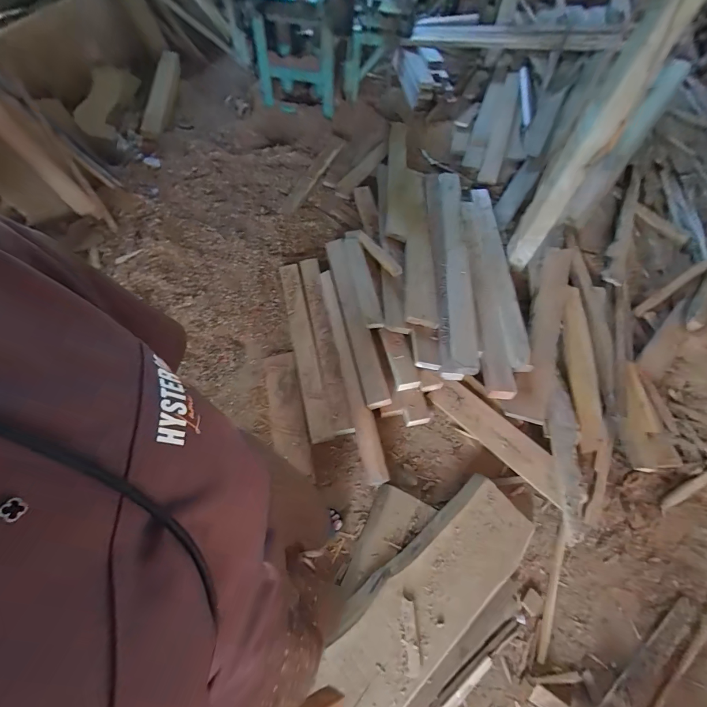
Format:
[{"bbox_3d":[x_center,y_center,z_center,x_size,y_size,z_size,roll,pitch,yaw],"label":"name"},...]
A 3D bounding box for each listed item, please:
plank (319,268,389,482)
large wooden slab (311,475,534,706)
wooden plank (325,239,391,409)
[{"bbox_3d":[-0.031,0.043,1.556,0.097,0.067,1.072,-13,61,-9],"label":"plank"},{"bbox_3d":[0.192,0.818,1.066,0.995,0.058,0.284,-37,67,-21],"label":"large wooden slab"},{"bbox_3d":[0.002,-0.206,1.653,0.108,0.034,1.003,-10,60,-7],"label":"wooden plank"}]

